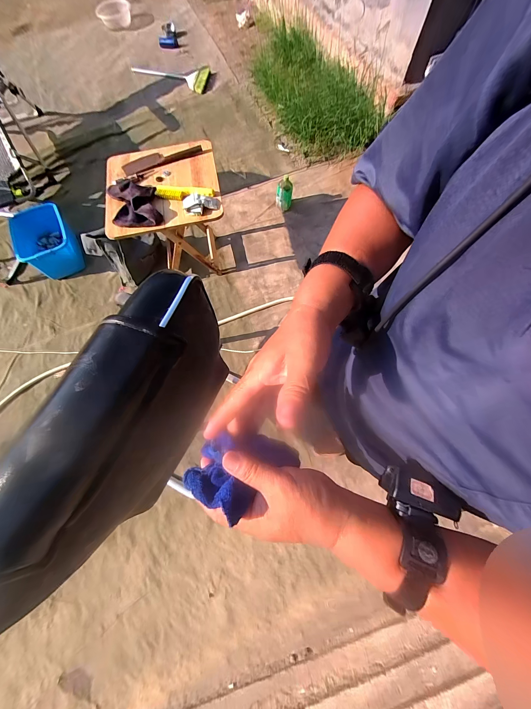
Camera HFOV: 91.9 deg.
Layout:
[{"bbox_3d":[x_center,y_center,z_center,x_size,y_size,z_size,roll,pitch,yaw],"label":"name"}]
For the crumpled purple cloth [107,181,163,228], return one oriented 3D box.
[{"bbox_3d":[-0.559,-0.644,1.081,0.206,0.047,0.241,-15,71,-2],"label":"crumpled purple cloth"}]

